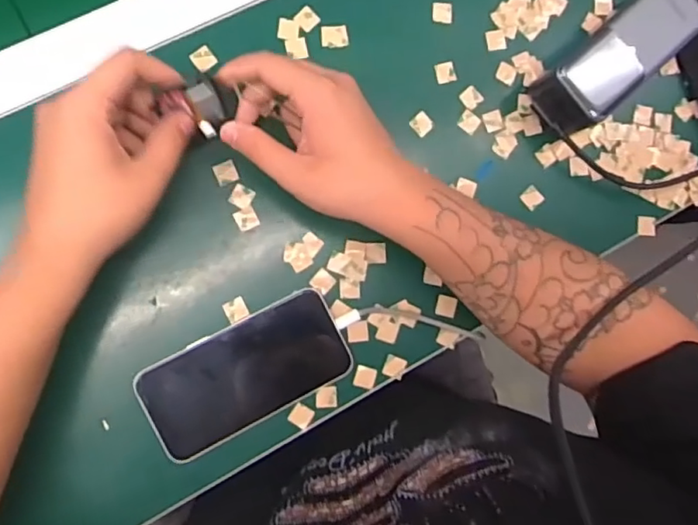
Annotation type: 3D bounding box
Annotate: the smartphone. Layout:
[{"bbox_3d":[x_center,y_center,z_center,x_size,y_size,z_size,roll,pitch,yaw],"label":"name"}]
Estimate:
[{"bbox_3d":[-0.073,0.080,0.420,0.144,0.010,0.072,-27,92,-10],"label":"smartphone"}]

